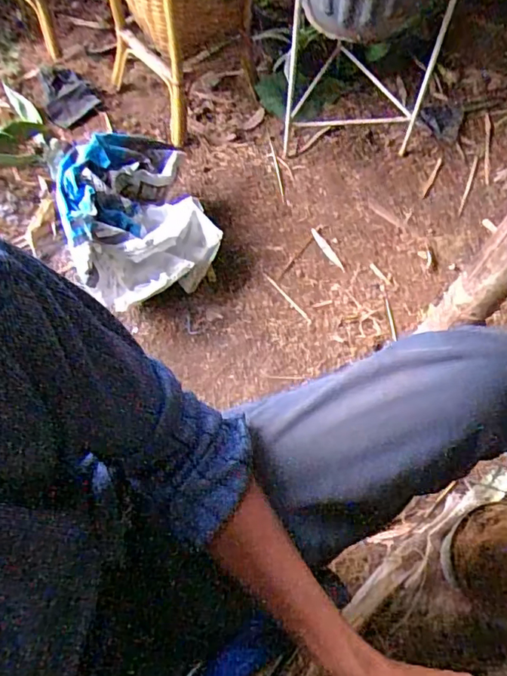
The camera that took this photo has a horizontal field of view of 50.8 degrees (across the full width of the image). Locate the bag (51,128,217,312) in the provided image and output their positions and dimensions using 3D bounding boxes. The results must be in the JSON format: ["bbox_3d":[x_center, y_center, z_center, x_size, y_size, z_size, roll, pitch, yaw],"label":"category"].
[{"bbox_3d":[-0.195,-0.218,0.922,0.226,0.170,0.269,-18,68,-4],"label":"bag"}]

